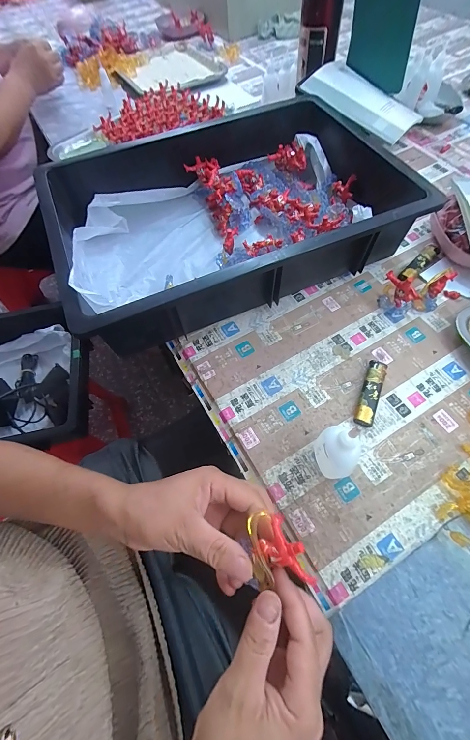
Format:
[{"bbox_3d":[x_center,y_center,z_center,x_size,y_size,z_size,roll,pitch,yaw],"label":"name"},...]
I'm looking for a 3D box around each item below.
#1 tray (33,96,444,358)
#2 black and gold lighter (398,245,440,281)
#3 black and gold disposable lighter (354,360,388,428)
[{"bbox_3d":[-0.007,-0.229,0.443,0.458,0.095,0.328,-22,63,-9],"label":"tray"},{"bbox_3d":[0.259,-0.148,0.433,0.082,0.011,0.018,-39,67,-17],"label":"black and gold lighter"},{"bbox_3d":[0.152,0.025,0.345,0.022,0.015,0.079,21,65,13],"label":"black and gold disposable lighter"}]

